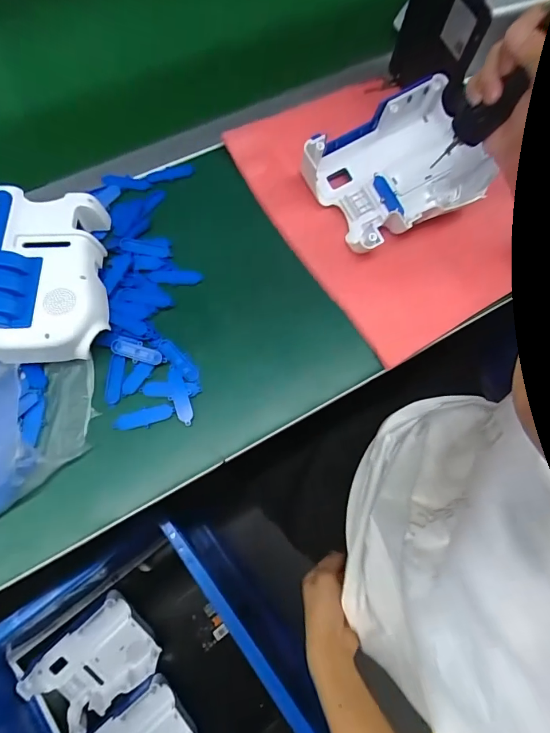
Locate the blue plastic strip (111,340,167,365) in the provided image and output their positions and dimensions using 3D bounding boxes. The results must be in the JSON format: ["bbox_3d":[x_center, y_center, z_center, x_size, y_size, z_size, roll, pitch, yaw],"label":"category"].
[{"bbox_3d":[-0.138,-0.013,0.419,0.055,0.009,0.018,15,72,4],"label":"blue plastic strip"}]

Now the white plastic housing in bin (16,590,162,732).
[{"bbox_3d":[-0.307,0.513,0.710,0.195,0.067,0.141,-41,77,-13],"label":"white plastic housing in bin"}]

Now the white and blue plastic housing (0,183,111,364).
[{"bbox_3d":[-0.238,-0.095,0.408,0.132,0.066,0.177,-5,72,-3],"label":"white and blue plastic housing"}]

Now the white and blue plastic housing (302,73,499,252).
[{"bbox_3d":[0.136,-0.215,0.445,0.182,0.068,0.129,-24,74,-9],"label":"white and blue plastic housing"}]

